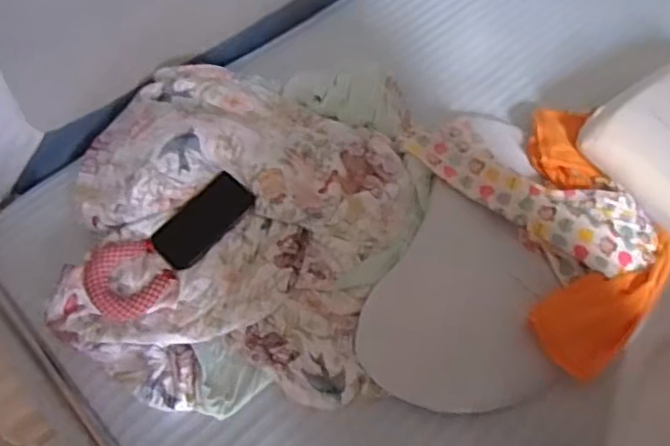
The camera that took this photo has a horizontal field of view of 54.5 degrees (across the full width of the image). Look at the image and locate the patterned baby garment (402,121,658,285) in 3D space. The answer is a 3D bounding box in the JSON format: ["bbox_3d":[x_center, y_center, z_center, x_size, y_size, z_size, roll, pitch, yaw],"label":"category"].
[{"bbox_3d":[0.319,-0.063,1.060,0.424,0.051,0.177,37,62,20],"label":"patterned baby garment"}]

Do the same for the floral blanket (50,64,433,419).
[{"bbox_3d":[-0.134,-0.013,1.010,0.529,0.159,0.558,1,56,-2],"label":"floral blanket"}]

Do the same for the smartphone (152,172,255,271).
[{"bbox_3d":[-0.199,-0.004,0.984,0.084,0.012,0.155,39,80,15],"label":"smartphone"}]

